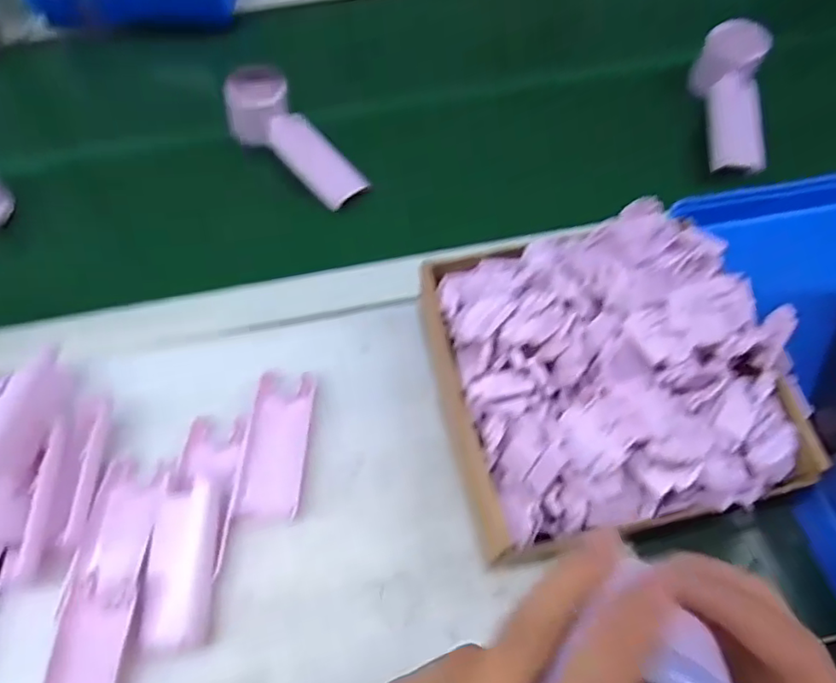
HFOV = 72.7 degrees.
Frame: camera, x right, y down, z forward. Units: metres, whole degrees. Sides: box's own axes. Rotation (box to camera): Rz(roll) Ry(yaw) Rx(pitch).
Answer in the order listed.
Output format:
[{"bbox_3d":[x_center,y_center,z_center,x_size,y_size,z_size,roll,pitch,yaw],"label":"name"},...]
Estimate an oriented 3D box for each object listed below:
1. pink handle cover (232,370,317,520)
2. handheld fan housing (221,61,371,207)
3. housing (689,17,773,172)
[{"bbox_3d":[-0.099,0.071,0.402,0.042,0.010,0.101,2,61,2],"label":"pink handle cover"},{"bbox_3d":[-0.115,-0.187,0.531,0.153,0.039,0.058,45,70,2],"label":"handheld fan housing"},{"bbox_3d":[0.296,-0.229,0.544,0.051,0.062,0.146,-2,83,0],"label":"housing"}]

